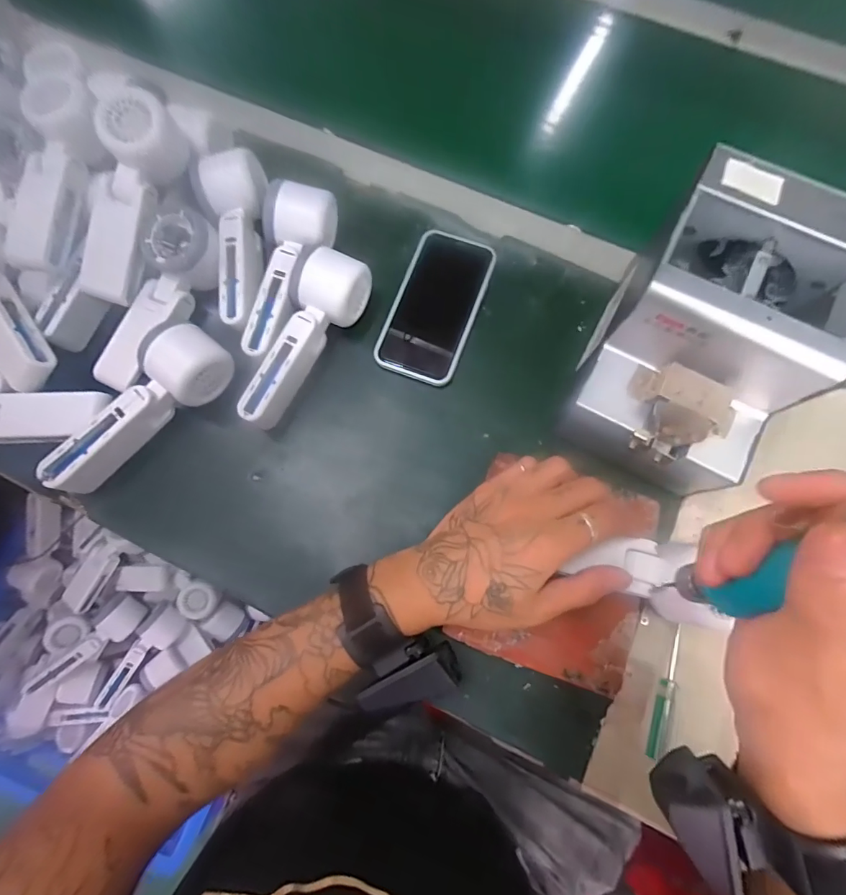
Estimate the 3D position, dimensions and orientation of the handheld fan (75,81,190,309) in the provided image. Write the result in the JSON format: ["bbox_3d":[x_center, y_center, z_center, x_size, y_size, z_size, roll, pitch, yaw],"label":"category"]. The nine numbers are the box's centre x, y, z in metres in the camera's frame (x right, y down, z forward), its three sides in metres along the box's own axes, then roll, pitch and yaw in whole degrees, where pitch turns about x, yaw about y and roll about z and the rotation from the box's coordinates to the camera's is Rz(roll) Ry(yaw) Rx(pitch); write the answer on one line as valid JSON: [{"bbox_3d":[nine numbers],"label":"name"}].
[{"bbox_3d":[-0.246,-0.206,0.384,0.054,0.042,0.166,18,94,5],"label":"handheld fan"}]

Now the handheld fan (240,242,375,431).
[{"bbox_3d":[-0.098,-0.089,0.392,0.054,0.047,0.160,19,78,6],"label":"handheld fan"}]

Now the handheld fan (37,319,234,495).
[{"bbox_3d":[-0.235,-0.033,0.377,0.053,0.044,0.165,44,81,10],"label":"handheld fan"}]

